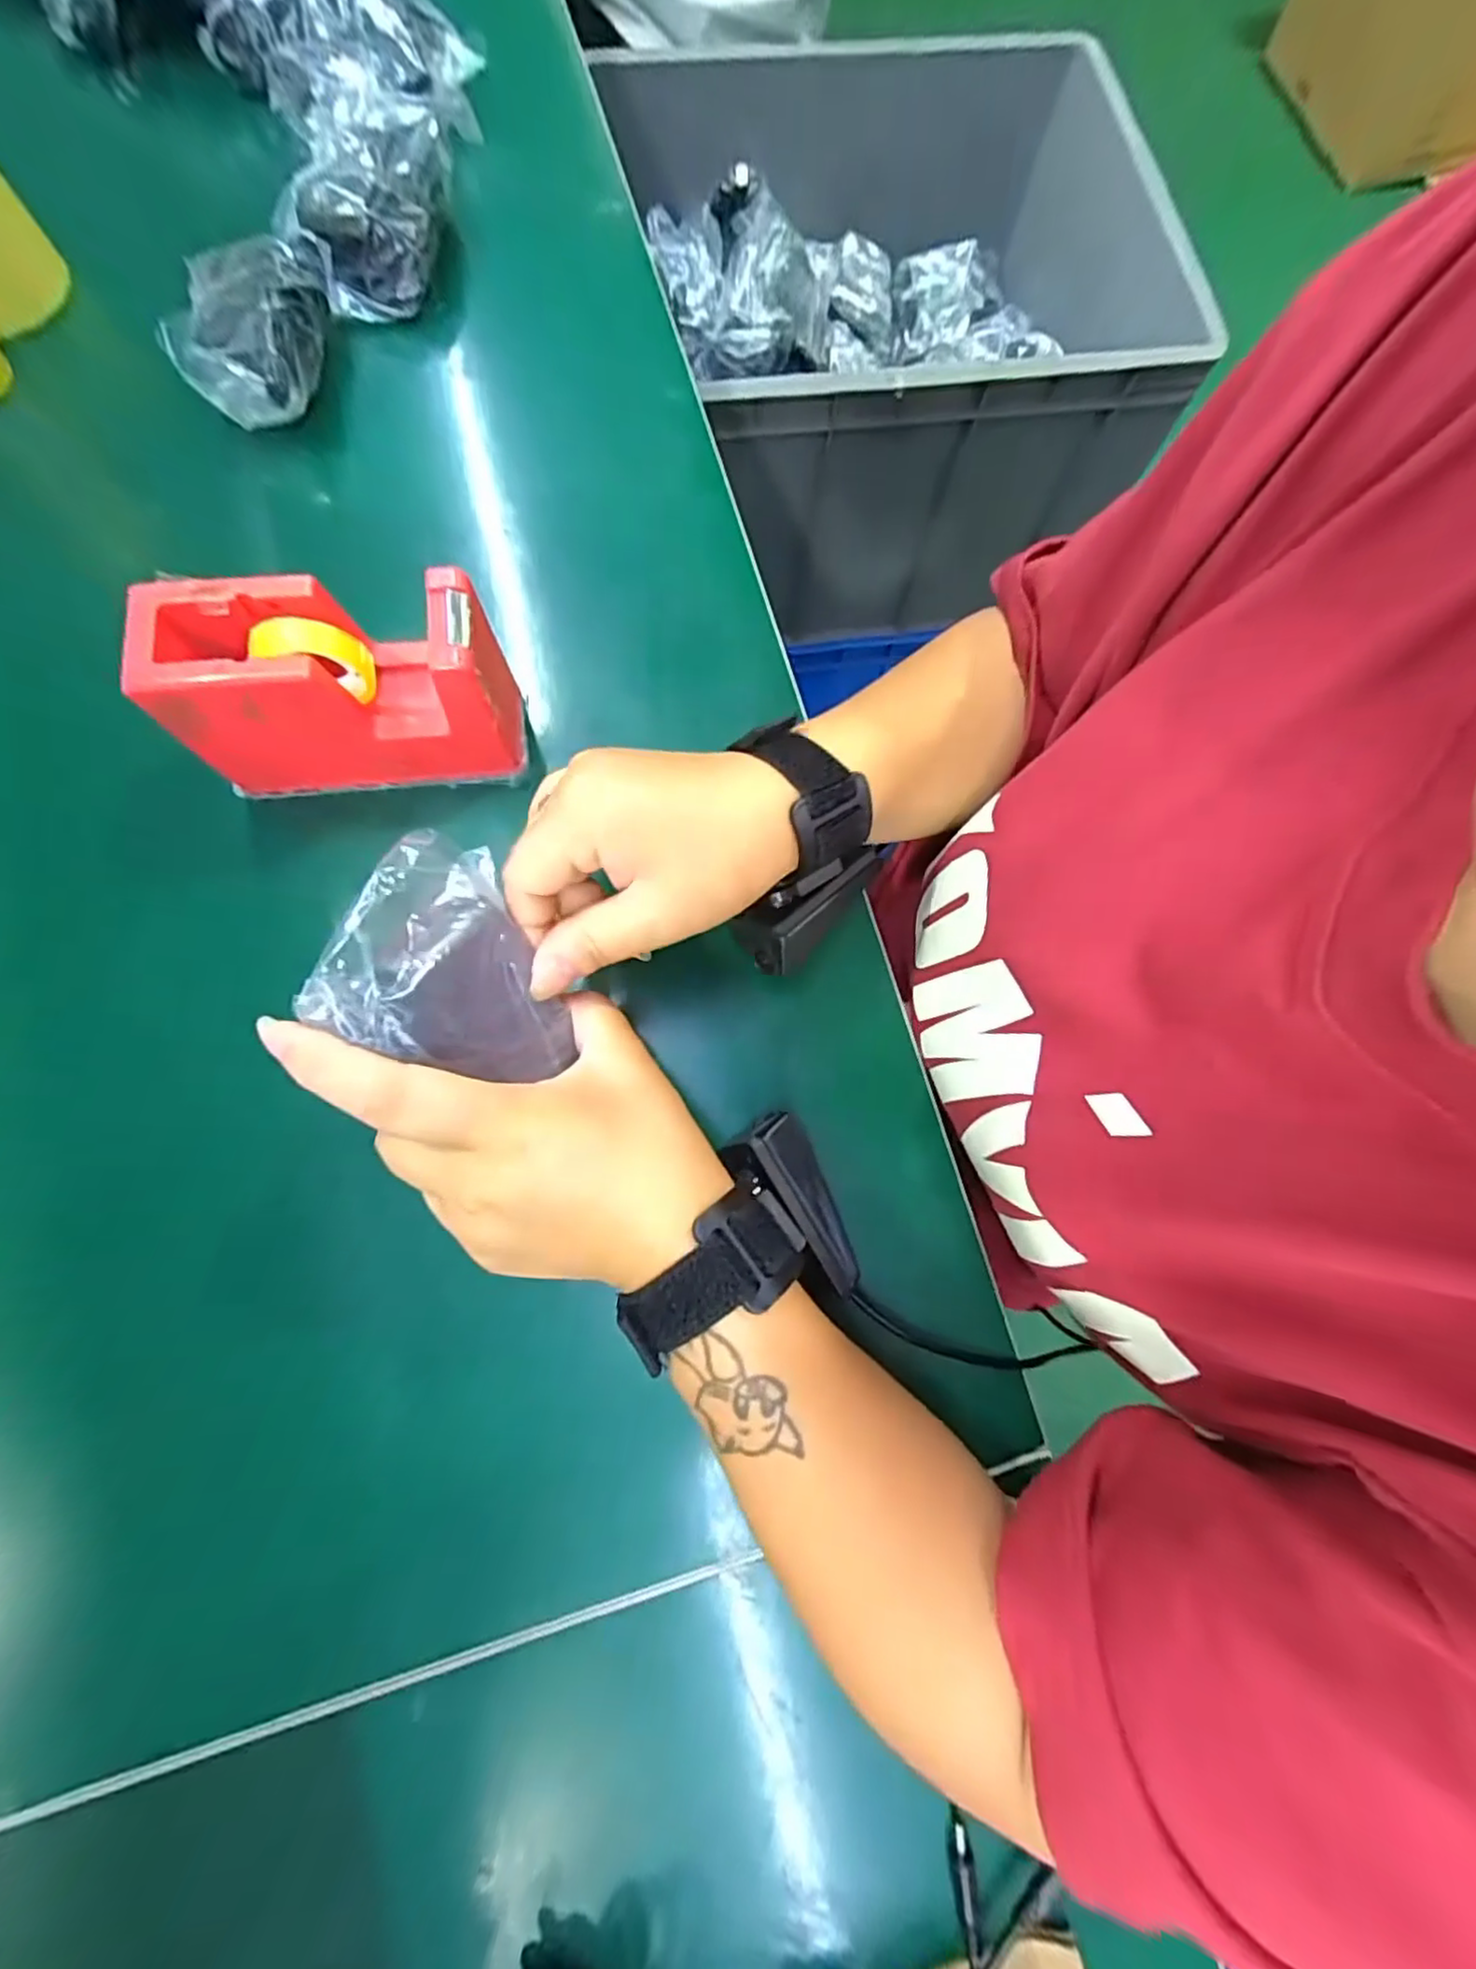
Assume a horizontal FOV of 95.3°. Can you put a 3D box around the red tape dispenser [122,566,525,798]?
[{"bbox_3d":[-0.163,-0.126,0.288,0.134,0.077,0.048,-6,78,-2],"label":"red tape dispenser"}]

